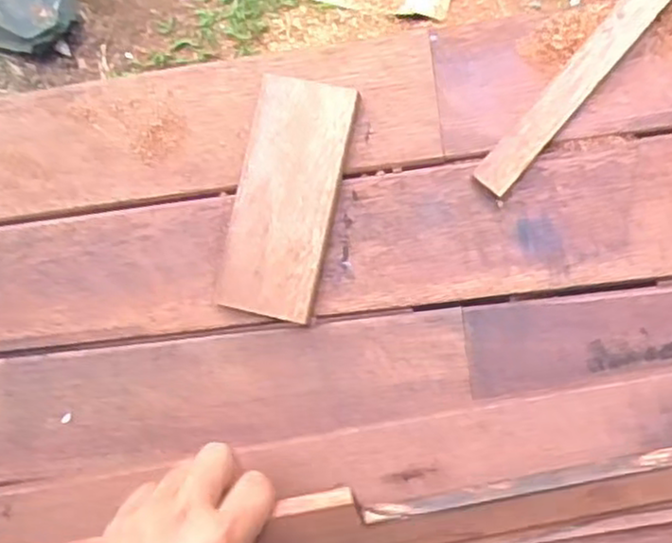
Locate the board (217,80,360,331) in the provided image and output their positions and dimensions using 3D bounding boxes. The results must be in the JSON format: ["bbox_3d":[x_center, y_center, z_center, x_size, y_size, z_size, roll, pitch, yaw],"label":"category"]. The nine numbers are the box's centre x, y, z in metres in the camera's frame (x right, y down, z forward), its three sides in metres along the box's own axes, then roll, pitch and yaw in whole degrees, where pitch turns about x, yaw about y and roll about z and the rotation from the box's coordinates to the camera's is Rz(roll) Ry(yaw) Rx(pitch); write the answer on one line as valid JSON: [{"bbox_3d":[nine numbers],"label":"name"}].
[{"bbox_3d":[-0.033,-0.048,0.474,0.066,0.010,0.153,13,90,8],"label":"board"}]

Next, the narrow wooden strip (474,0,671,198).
[{"bbox_3d":[0.158,-0.129,0.448,0.028,0.011,0.196,41,94,7],"label":"narrow wooden strip"}]

